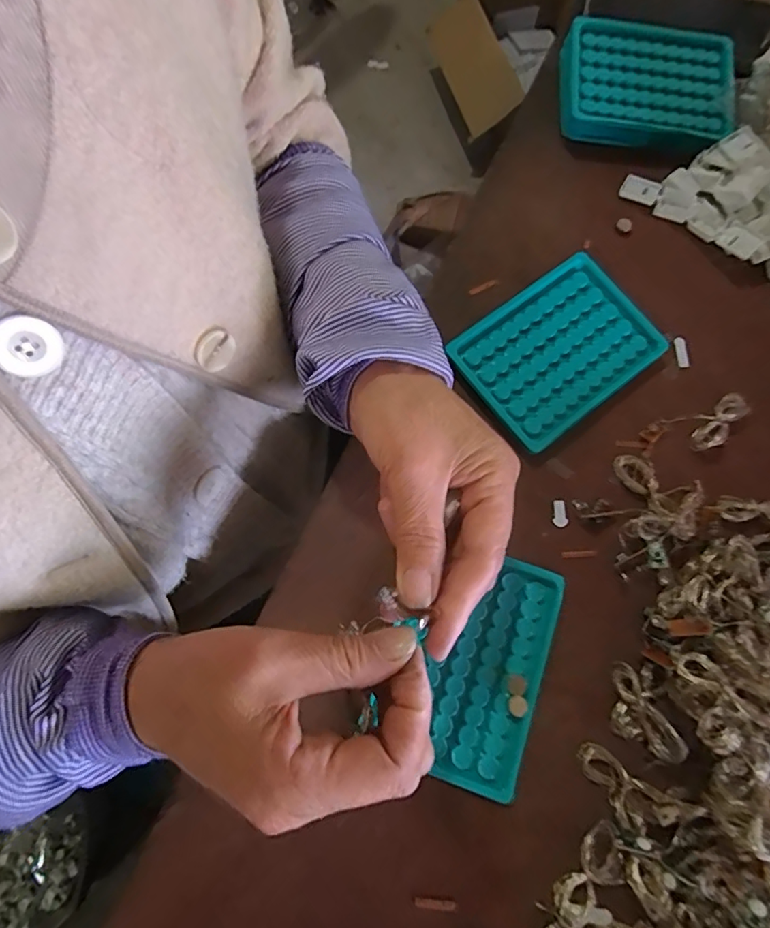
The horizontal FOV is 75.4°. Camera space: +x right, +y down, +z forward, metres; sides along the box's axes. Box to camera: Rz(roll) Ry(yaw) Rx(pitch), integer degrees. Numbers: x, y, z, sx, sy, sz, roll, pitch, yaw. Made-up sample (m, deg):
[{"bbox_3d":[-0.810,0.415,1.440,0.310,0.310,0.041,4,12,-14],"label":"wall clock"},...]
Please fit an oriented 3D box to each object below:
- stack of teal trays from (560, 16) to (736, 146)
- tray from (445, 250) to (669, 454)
[{"bbox_3d":[0.215,-0.306,0.409,0.139,0.034,0.100,2,73,-1],"label":"stack of teal trays"},{"bbox_3d":[0.122,-0.082,0.359,0.133,0.018,0.098,-36,78,-11],"label":"tray"}]

